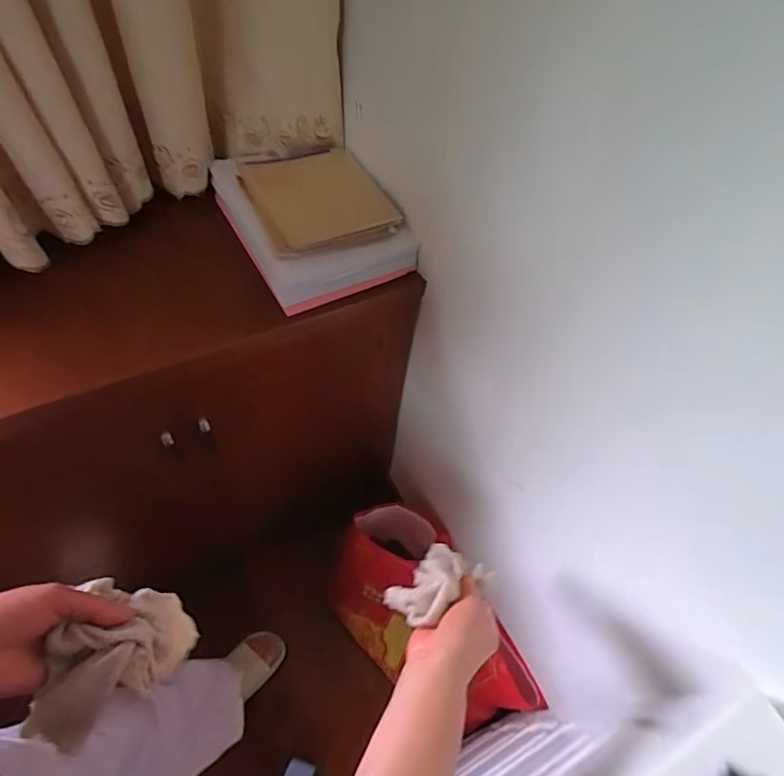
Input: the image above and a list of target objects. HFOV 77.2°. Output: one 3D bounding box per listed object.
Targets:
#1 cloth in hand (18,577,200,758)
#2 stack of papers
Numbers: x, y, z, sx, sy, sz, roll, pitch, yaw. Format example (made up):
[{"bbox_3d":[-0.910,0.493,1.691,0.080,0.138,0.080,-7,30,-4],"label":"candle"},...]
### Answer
[{"bbox_3d":[-0.229,0.233,0.412,0.068,0.112,0.114,12,55,3],"label":"cloth in hand"},{"bbox_3d":[-0.124,-0.261,0.761,0.228,0.081,0.298,-20,59,-19],"label":"stack of papers"}]

